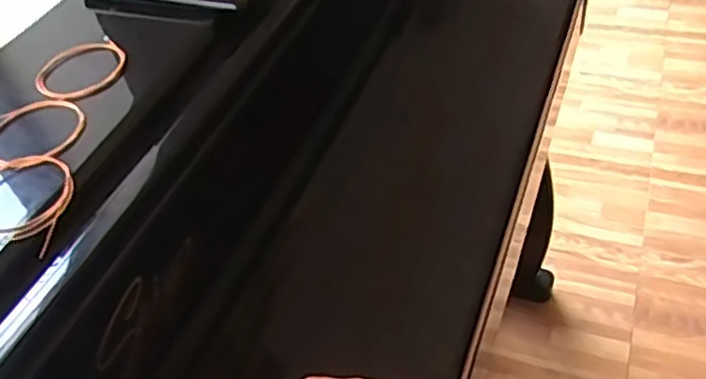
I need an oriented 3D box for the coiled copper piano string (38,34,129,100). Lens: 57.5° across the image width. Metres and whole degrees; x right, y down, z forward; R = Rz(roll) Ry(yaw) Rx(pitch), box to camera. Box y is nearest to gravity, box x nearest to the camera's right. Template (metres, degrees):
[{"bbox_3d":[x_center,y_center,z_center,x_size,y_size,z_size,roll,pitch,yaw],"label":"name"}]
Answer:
[{"bbox_3d":[-0.196,-0.086,0.466,0.064,0.009,0.064,-5,48,6],"label":"coiled copper piano string"}]

